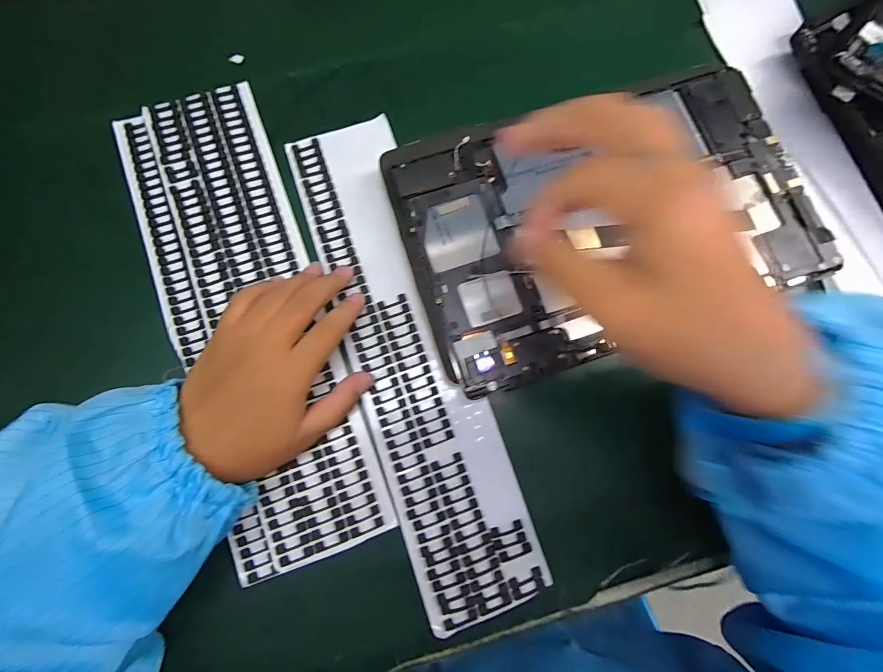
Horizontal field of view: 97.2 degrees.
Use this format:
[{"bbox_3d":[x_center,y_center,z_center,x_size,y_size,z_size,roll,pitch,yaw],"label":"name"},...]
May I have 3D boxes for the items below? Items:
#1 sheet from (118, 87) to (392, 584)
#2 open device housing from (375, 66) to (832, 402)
[{"bbox_3d":[-0.123,-0.017,0.246,0.093,0.009,0.309,-21,82,-5],"label":"sheet"},{"bbox_3d":[0.101,-0.072,0.235,0.243,0.012,0.155,-17,82,-2],"label":"open device housing"}]

